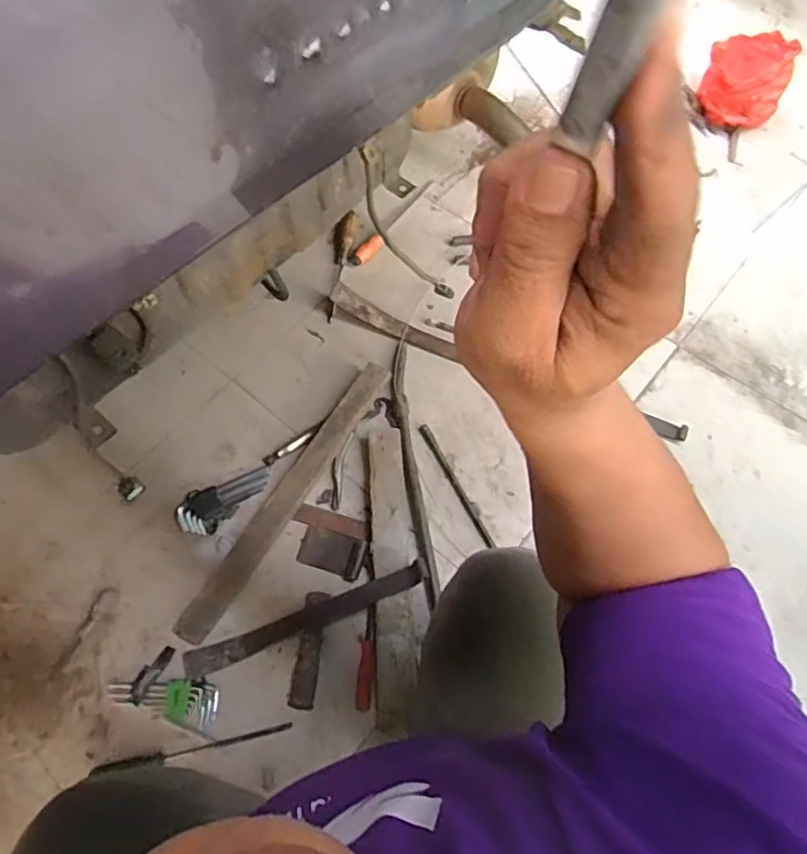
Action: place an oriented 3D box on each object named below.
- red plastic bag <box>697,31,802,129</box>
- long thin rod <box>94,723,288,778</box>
[{"bbox_3d":[0.771,-0.794,1.347,0.172,0.136,0.196,22,65,13],"label":"red plastic bag"},{"bbox_3d":[-0.297,0.451,0.830,0.275,0.025,0.017,-11,65,-3],"label":"long thin rod"}]

